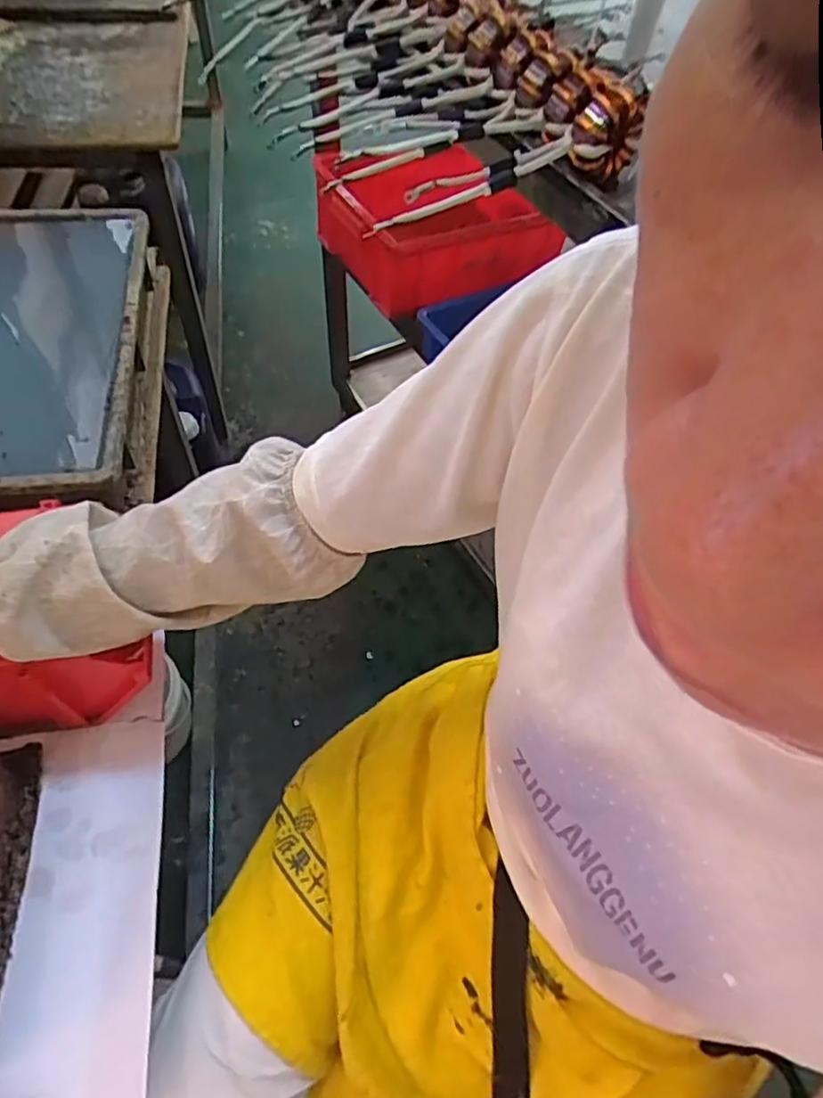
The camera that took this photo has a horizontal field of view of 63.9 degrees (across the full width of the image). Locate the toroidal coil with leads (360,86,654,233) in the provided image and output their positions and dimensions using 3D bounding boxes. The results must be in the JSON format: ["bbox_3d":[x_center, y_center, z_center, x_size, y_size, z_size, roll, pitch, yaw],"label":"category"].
[{"bbox_3d":[0.100,-0.418,0.700,0.310,0.081,0.077,-23,62,-17],"label":"toroidal coil with leads"}]

